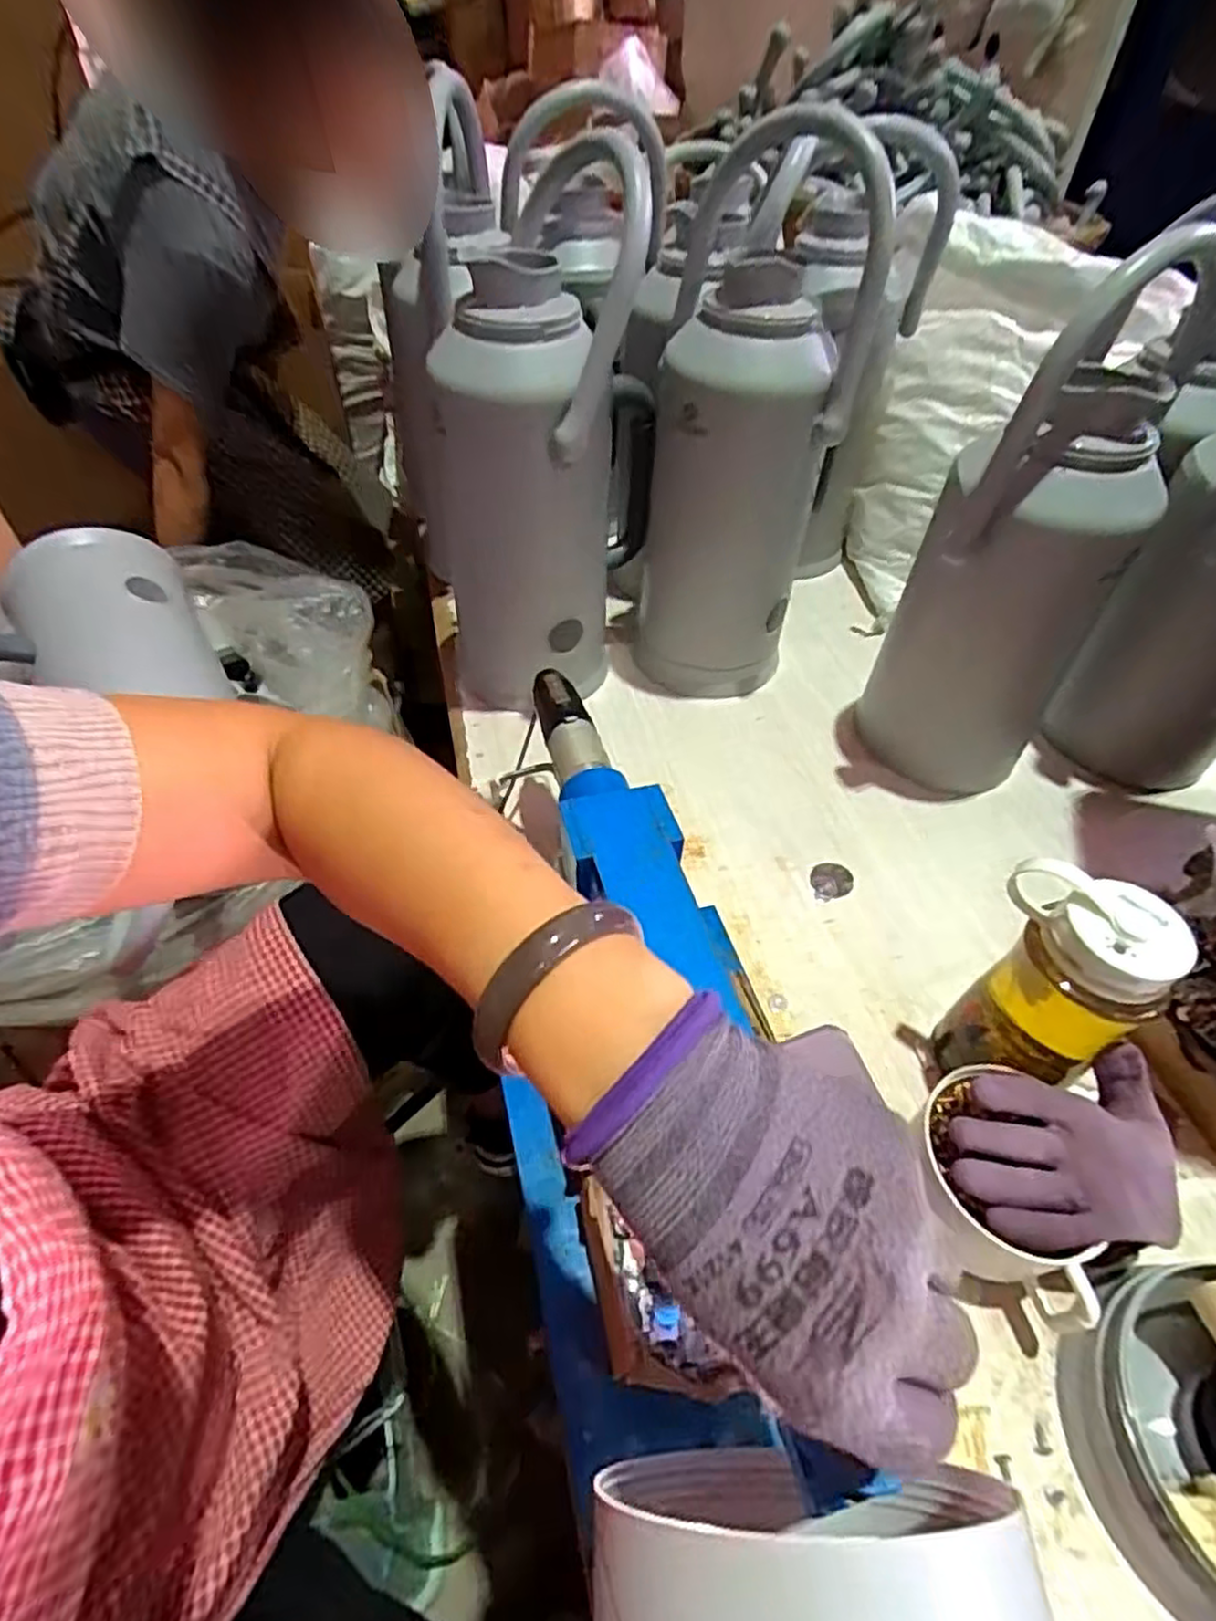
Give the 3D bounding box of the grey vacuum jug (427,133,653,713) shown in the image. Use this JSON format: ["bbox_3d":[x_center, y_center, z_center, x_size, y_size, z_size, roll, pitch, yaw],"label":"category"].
[{"bbox_3d":[-0.066,-0.280,0.650,0.175,0.426,0.162,-9,49,-9],"label":"grey vacuum jug"}]

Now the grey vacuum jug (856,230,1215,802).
[{"bbox_3d":[0.344,-0.204,0.617,0.164,0.406,0.144,25,52,21],"label":"grey vacuum jug"}]

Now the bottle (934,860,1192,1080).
[{"bbox_3d":[0.276,0.117,0.472,0.073,0.177,0.093,-36,57,-28],"label":"bottle"}]

